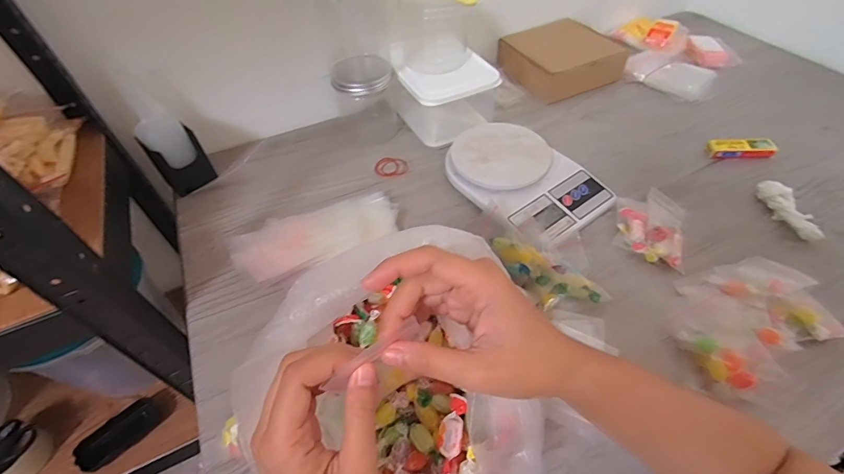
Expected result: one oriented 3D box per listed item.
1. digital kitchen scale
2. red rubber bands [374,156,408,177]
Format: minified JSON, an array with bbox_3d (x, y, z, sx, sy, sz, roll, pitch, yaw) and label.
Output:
[{"bbox_3d":[0.133,-0.078,0.537,0.154,0.039,0.207,-31,55,-21],"label":"digital kitchen scale"},{"bbox_3d":[-0.045,-0.103,0.596,0.047,0.008,0.049,-2,50,2],"label":"red rubber bands"}]

